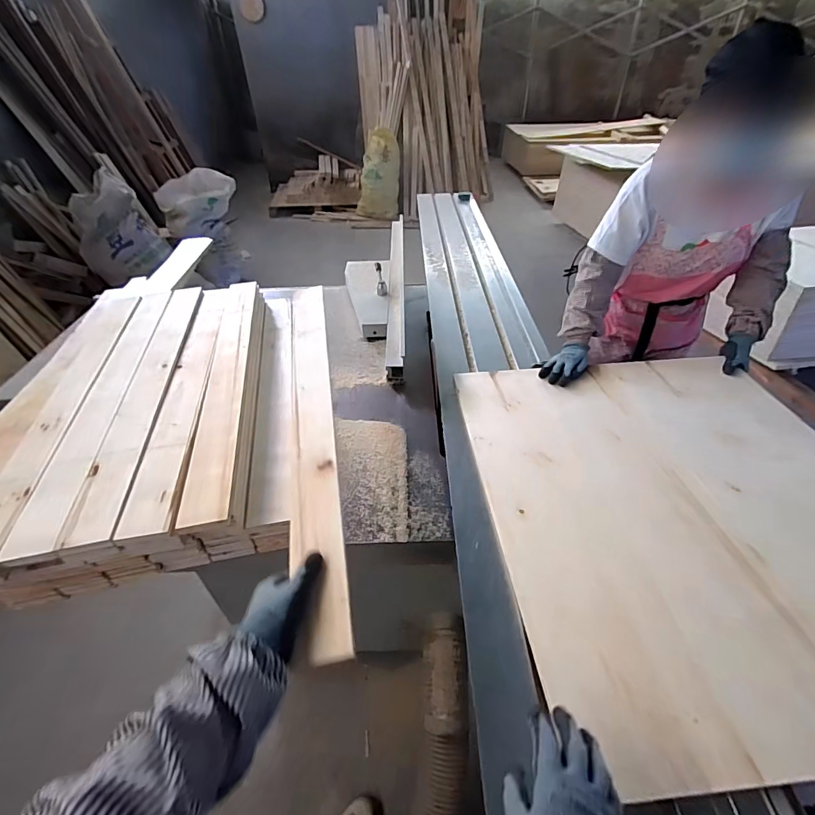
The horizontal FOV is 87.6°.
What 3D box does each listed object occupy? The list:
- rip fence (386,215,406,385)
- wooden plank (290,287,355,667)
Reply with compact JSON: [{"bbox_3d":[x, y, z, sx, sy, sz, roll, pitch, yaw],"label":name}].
[{"bbox_3d":[-0.035,-0.404,1.353,0.053,0.089,0.945,-2,43,1],"label":"rip fence"},{"bbox_3d":[-0.156,0.005,0.705,0.070,0.019,0.735,-9,45,-6],"label":"wooden plank"}]

